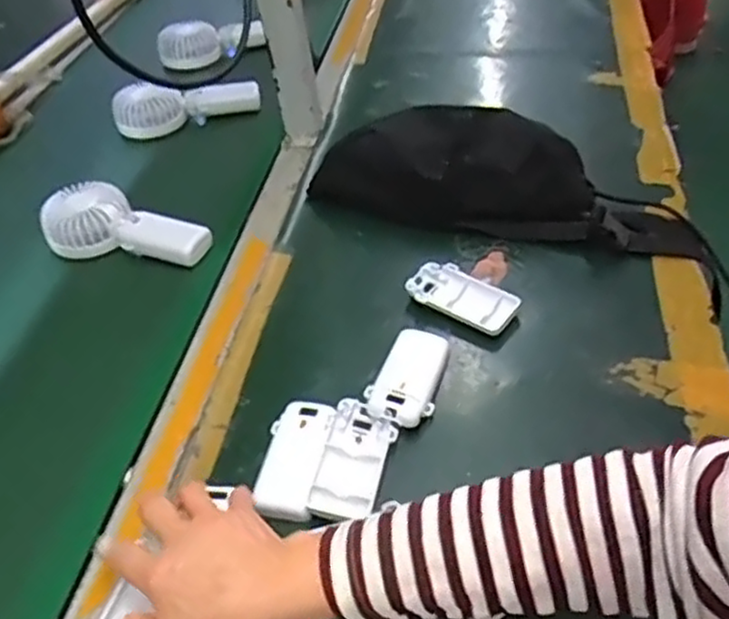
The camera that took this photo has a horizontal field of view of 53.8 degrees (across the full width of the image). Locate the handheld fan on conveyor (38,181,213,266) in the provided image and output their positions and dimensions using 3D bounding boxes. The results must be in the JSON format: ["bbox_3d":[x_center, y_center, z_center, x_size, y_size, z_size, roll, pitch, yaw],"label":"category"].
[{"bbox_3d":[-0.244,-0.078,0.728,0.168,0.054,0.083,18,49,27],"label":"handheld fan on conveyor"}]

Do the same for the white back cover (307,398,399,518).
[{"bbox_3d":[-0.007,0.105,0.508,0.045,0.012,0.091,3,44,14],"label":"white back cover"}]

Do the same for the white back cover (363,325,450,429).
[{"bbox_3d":[0.036,0.049,0.554,0.048,0.013,0.093,11,46,22],"label":"white back cover"}]

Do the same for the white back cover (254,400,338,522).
[{"bbox_3d":[-0.051,0.106,0.518,0.045,0.016,0.095,2,43,12],"label":"white back cover"}]

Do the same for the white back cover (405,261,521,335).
[{"bbox_3d":[0.083,-0.011,0.619,0.094,0.016,0.050,23,49,31],"label":"white back cover"}]

